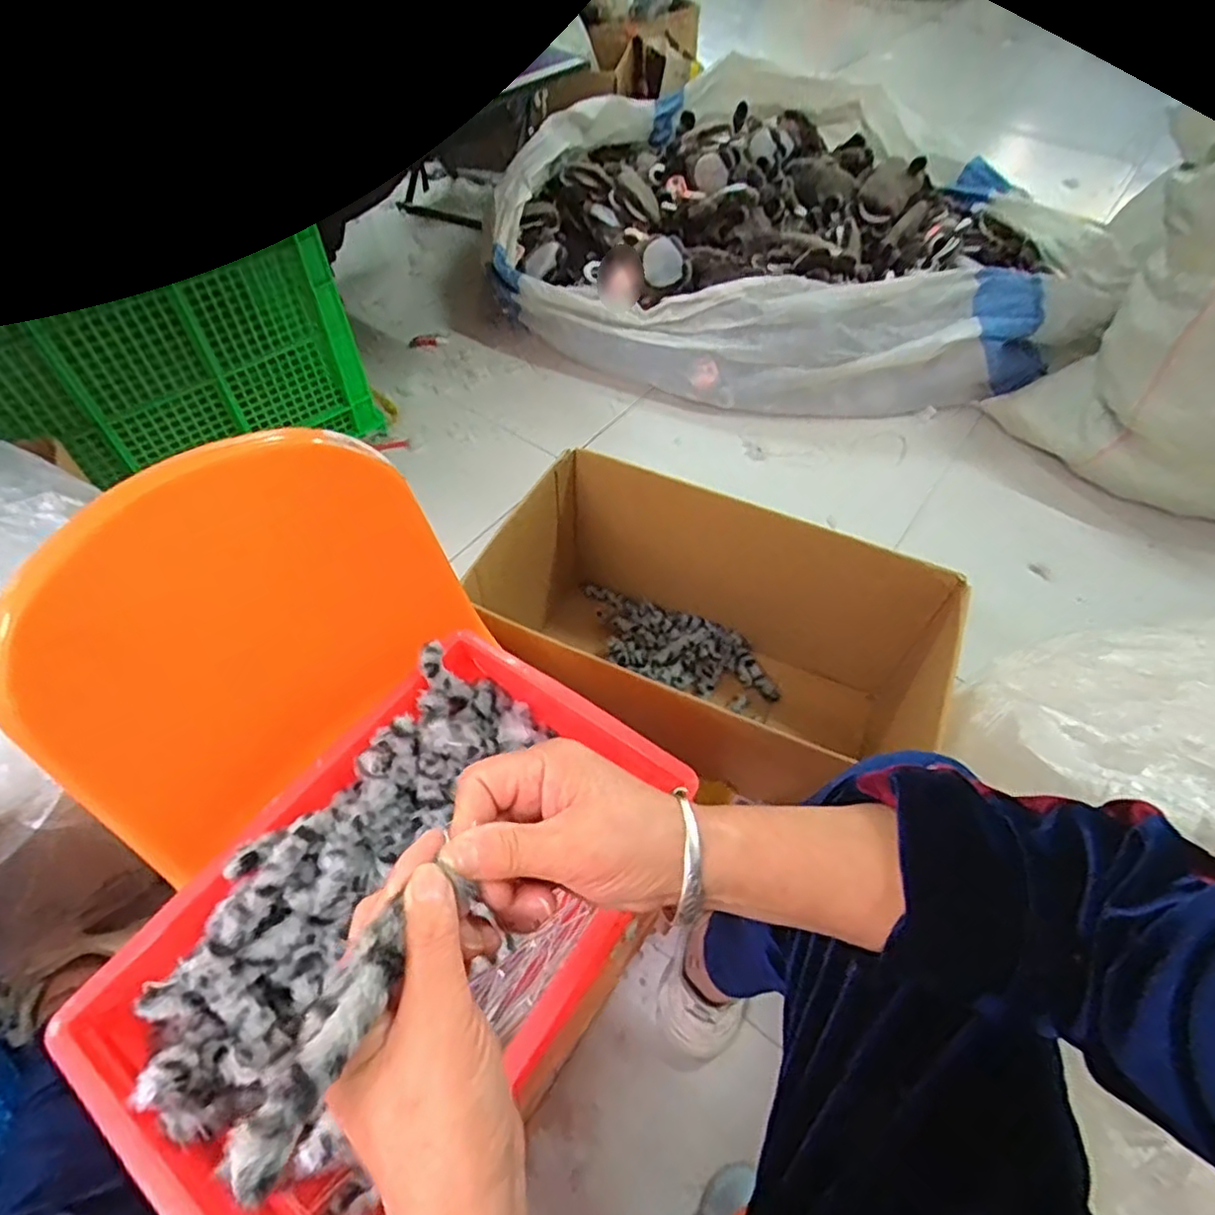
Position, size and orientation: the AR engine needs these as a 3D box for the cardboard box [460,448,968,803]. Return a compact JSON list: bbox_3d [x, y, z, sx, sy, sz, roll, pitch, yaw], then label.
[{"bbox_3d":[0.129,0.063,0.874,0.552,0.290,0.302,23,56,13],"label":"cardboard box"}]

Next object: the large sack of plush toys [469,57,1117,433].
[{"bbox_3d":[0.411,-0.790,1.441,1.263,0.358,0.784,12,55,6],"label":"large sack of plush toys"}]

